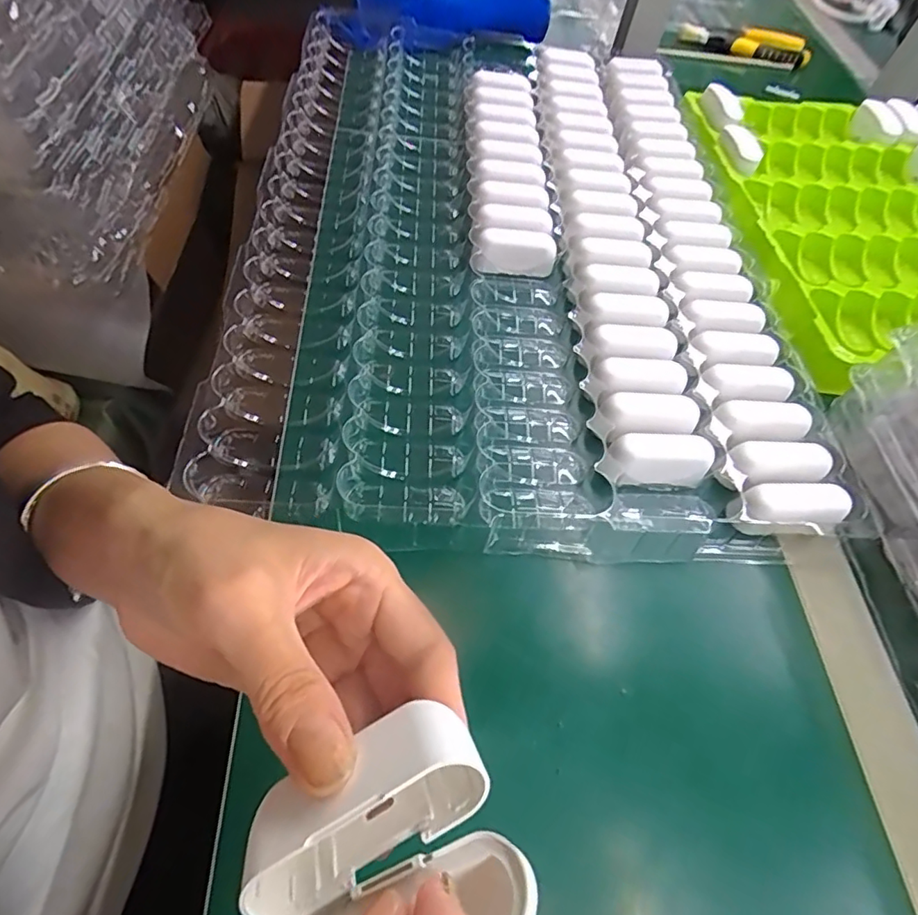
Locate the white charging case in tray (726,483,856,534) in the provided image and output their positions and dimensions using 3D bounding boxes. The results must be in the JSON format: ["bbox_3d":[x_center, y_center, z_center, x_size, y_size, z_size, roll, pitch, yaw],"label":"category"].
[{"bbox_3d":[0.189,0.032,0.317,0.067,0.030,0.024,3,58,-6],"label":"white charging case in tray"}]

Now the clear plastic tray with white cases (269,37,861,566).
[{"bbox_3d":[0.063,-0.198,0.446,0.323,0.032,0.570,4,58,-6],"label":"clear plastic tray with white cases"}]

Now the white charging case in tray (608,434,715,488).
[{"bbox_3d":[0.120,0.001,0.329,0.060,0.026,0.022,2,58,-7],"label":"white charging case in tray"}]

